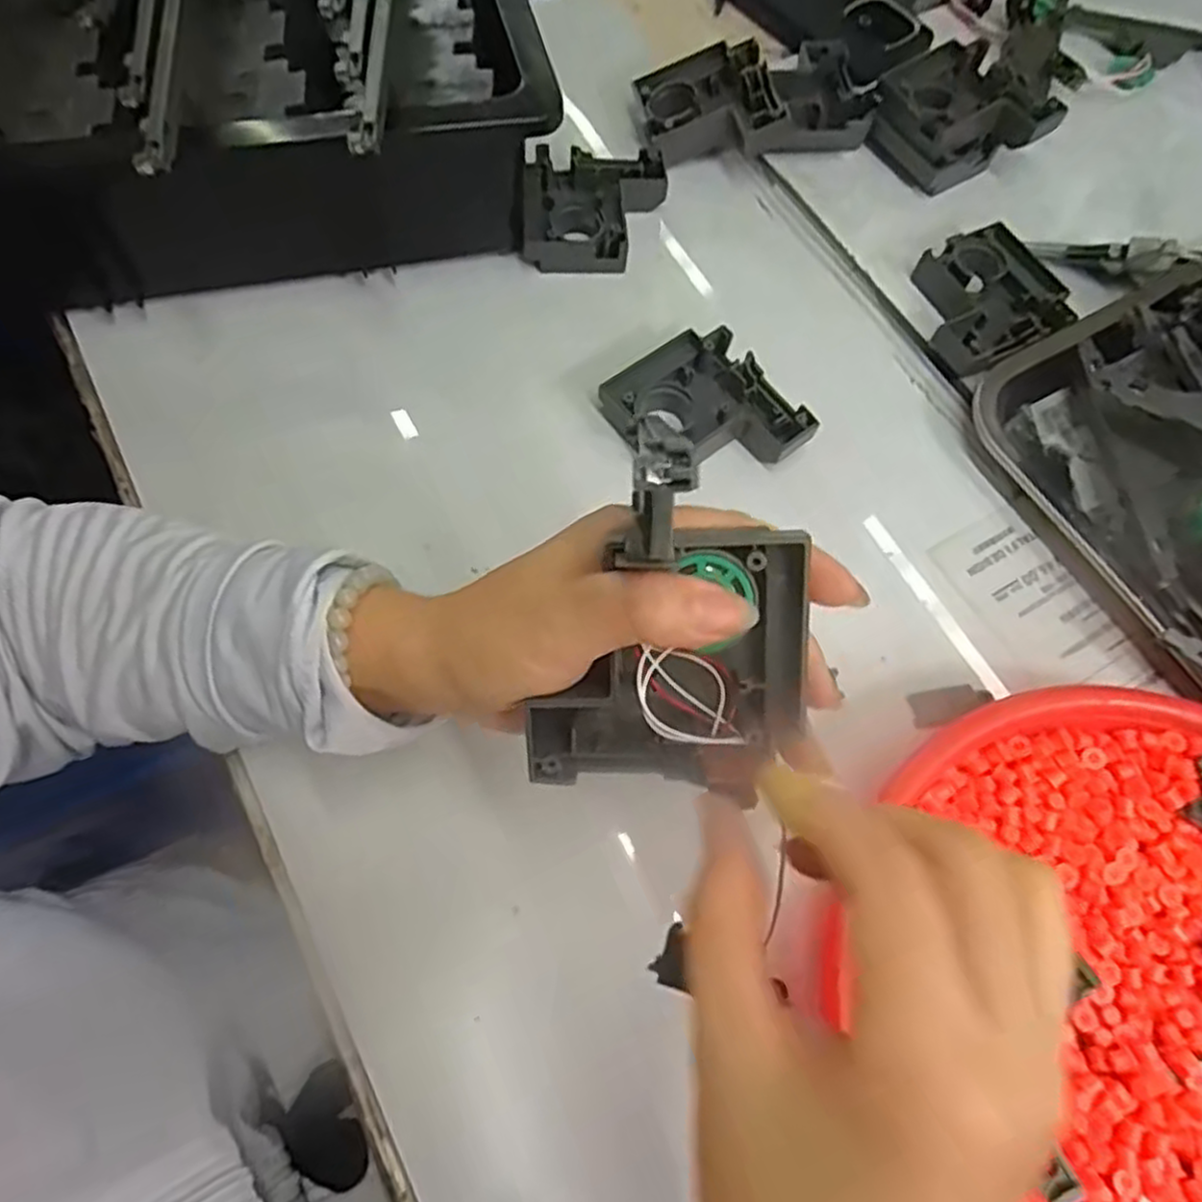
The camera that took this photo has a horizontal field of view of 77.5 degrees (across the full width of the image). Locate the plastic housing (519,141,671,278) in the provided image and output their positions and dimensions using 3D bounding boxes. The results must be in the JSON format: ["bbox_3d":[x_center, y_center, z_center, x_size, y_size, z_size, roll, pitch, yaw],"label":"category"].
[{"bbox_3d":[-0.005,-0.222,0.425,0.079,0.023,0.076,2,68,-2],"label":"plastic housing"}]

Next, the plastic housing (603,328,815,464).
[{"bbox_3d":[0.051,-0.095,0.378,0.078,0.018,0.084,-32,73,-14],"label":"plastic housing"}]

